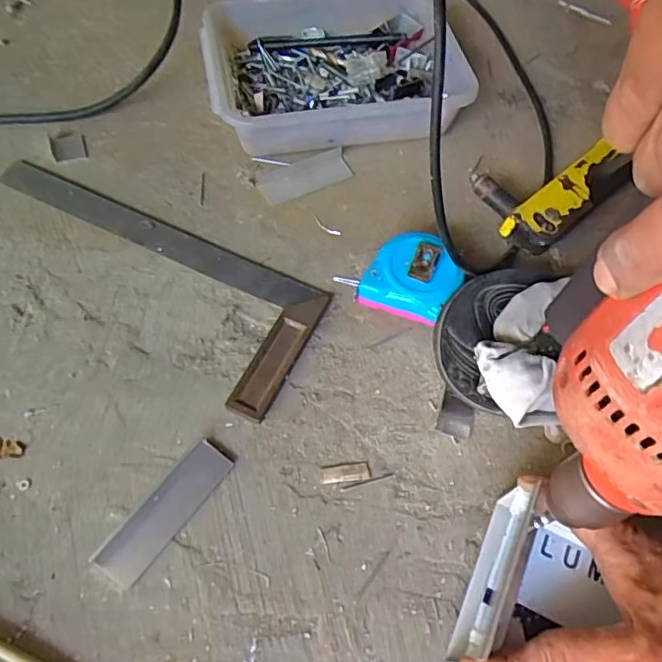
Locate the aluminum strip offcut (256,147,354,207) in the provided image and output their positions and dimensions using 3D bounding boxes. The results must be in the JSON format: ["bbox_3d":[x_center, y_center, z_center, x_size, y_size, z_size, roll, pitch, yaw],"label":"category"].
[{"bbox_3d":[-0.023,-0.136,0.502,0.081,0.009,0.035,-21,64,-14],"label":"aluminum strip offcut"}]

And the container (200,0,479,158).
[{"bbox_3d":[-0.003,-0.237,0.535,0.217,0.056,0.182,-9,62,-8],"label":"container"}]

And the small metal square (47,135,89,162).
[{"bbox_3d":[-0.230,-0.160,0.505,0.028,0.004,0.031,-16,66,-17],"label":"small metal square"}]

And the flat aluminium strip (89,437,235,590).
[{"bbox_3d":[-0.103,0.111,0.359,0.028,0.009,0.096,35,65,16],"label":"flat aluminium strip"}]

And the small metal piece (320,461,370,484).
[{"bbox_3d":[0.009,0.093,0.379,0.032,0.004,0.013,-6,61,-6],"label":"small metal piece"}]

